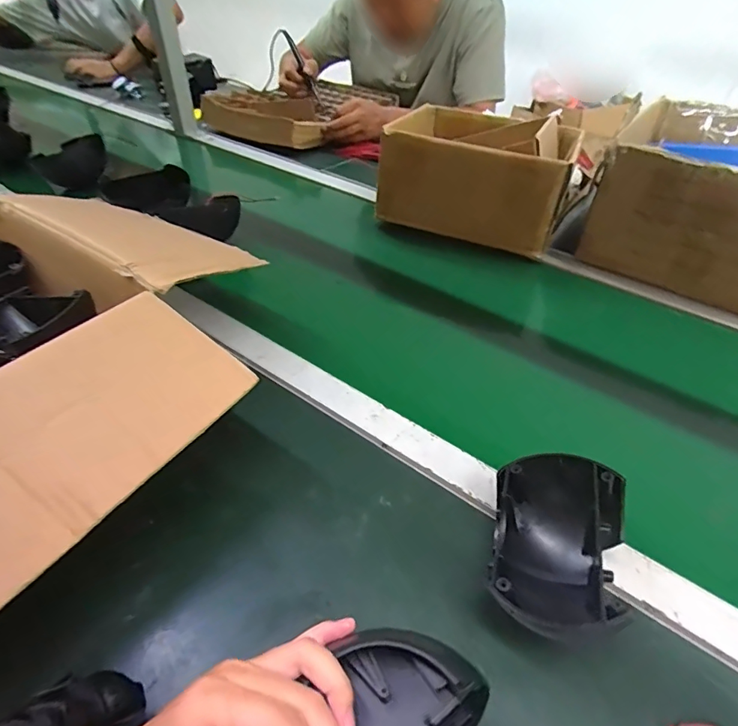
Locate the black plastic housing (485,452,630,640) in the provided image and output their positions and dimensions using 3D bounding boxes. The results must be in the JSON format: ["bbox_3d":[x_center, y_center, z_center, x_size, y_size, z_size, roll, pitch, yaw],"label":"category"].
[{"bbox_3d":[0.140,0.131,0.351,0.089,0.069,0.118,7,42,5],"label":"black plastic housing"}]

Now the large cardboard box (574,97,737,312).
[{"bbox_3d":[0.556,-0.279,0.746,0.326,0.168,0.419,25,47,24],"label":"large cardboard box"}]

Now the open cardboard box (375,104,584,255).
[{"bbox_3d":[0.186,-0.318,0.788,0.292,0.138,0.228,18,45,17],"label":"open cardboard box"}]

